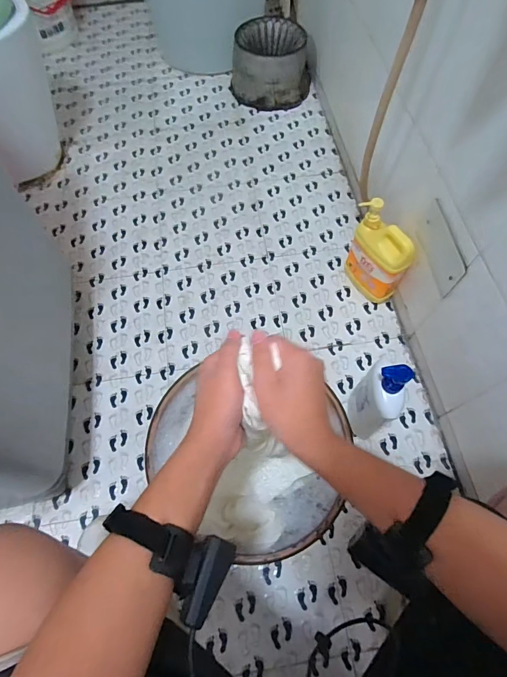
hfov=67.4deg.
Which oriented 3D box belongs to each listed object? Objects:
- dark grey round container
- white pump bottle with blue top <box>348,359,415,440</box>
[{"bbox_3d":[0.067,-0.998,1.381,0.276,0.184,0.262,3,65,2],"label":"dark grey round container"},{"bbox_3d":[0.252,0.121,0.770,0.091,0.296,0.087,40,71,17],"label":"white pump bottle with blue top"}]

